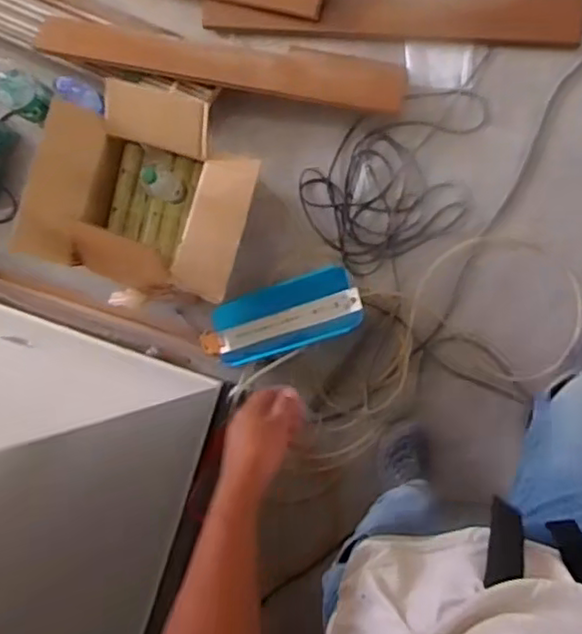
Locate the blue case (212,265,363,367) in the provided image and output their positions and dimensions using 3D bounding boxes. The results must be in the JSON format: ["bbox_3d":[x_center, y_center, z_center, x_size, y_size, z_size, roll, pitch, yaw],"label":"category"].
[{"bbox_3d":[-0.011,-0.001,1.612,0.356,0.058,0.163,-19,90,9],"label":"blue case"}]

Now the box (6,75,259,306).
[{"bbox_3d":[-0.326,-0.287,1.567,0.495,0.243,0.410,17,93,10],"label":"box"}]

